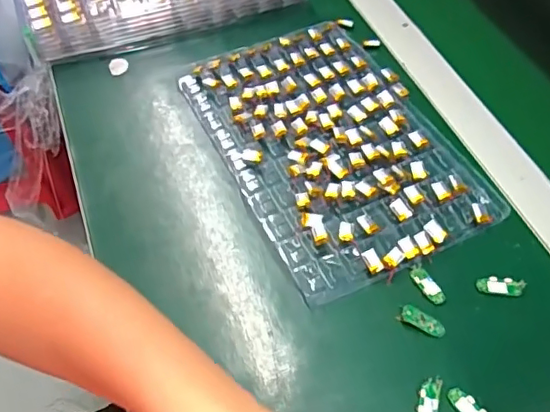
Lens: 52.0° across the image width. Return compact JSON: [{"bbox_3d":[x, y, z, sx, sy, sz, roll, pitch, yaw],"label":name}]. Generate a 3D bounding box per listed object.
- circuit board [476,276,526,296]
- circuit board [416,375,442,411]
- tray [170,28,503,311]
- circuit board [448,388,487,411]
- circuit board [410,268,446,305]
[{"bbox_3d":[0.153,0.053,0.381,0.030,0.007,0.012,4,54,3],"label":"circuit board"},{"bbox_3d":[0.091,0.117,0.333,0.011,0.006,0.033,13,55,9],"label":"circuit board"},{"bbox_3d":[0.045,-0.056,0.453,0.166,0.018,0.249,-21,57,-15],"label":"tray"},{"bbox_3d":[0.116,0.121,0.331,0.011,0.005,0.031,-33,61,-22],"label":"circuit board"},{"bbox_3d":[0.103,0.053,0.378,0.013,0.004,0.027,-29,59,-20],"label":"circuit board"}]

